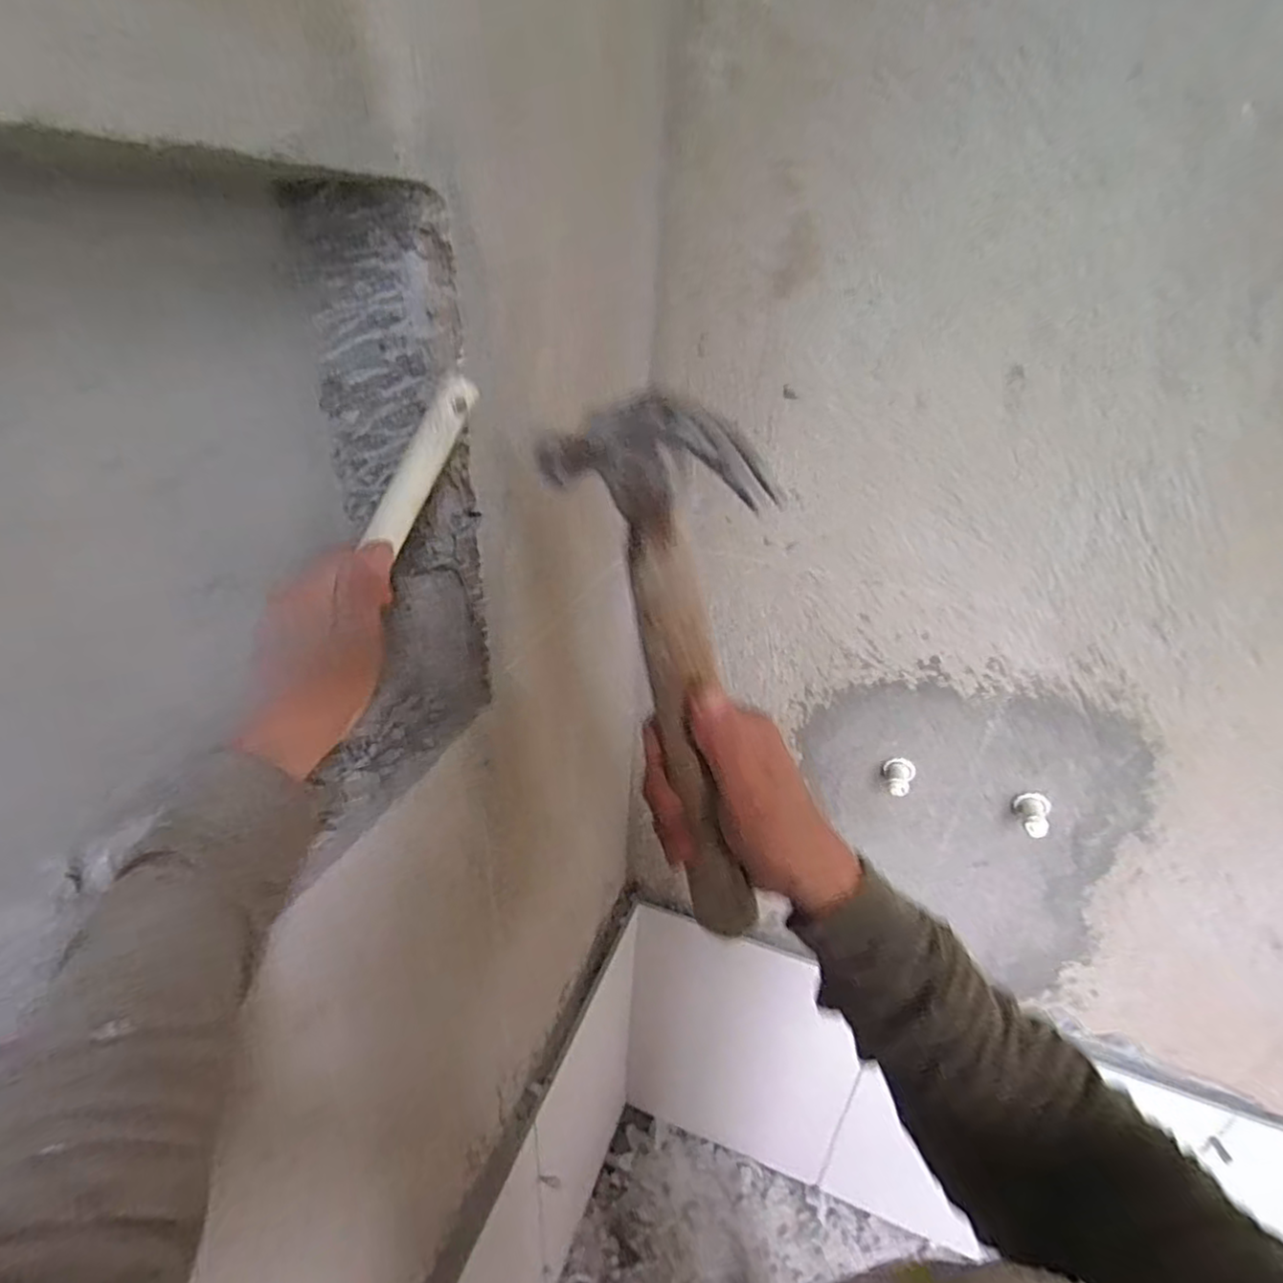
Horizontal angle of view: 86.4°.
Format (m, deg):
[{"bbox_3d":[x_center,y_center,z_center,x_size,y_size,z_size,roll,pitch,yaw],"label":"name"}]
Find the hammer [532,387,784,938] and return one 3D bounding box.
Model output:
[{"bbox_3d":[0.023,0.031,0.347,0.111,0.292,0.027,9,27,44],"label":"hammer"}]

